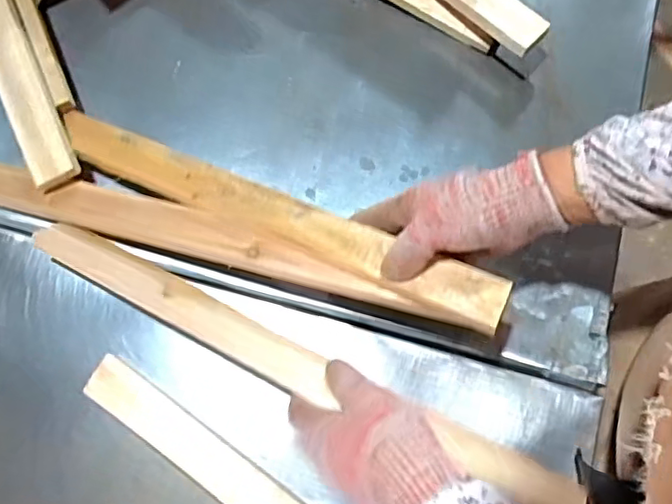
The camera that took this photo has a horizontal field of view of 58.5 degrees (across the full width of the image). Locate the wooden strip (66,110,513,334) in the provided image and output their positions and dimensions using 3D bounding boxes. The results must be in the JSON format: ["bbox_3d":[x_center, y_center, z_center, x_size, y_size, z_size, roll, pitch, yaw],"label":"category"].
[{"bbox_3d":[-0.062,-0.037,0.507,0.420,0.013,0.041,23,76,17],"label":"wooden strip"}]

